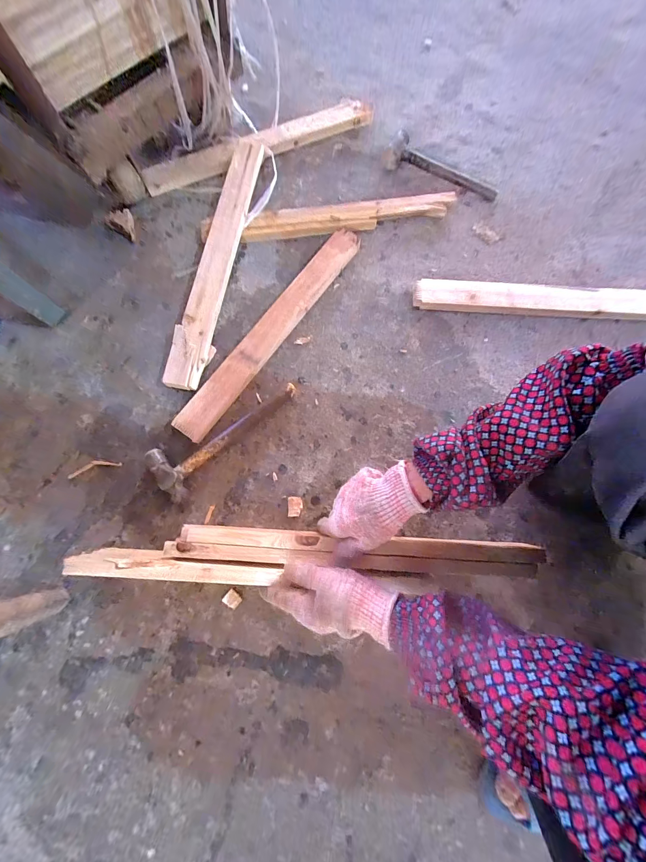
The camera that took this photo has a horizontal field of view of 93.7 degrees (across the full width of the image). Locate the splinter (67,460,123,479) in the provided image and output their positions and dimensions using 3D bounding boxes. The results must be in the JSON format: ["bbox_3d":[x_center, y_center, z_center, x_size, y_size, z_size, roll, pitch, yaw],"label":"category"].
[{"bbox_3d":[-0.359,0.055,0.475,0.081,0.004,0.019,-14,76,-5],"label":"splinter"}]

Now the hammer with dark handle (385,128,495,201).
[{"bbox_3d":[0.240,-0.535,0.607,0.247,0.045,0.051,20,76,4],"label":"hammer with dark handle"}]

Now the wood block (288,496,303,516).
[{"bbox_3d":[-0.041,0.113,0.451,0.022,0.005,0.028,0,75,-2],"label":"wood block"}]

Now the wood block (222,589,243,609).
[{"bbox_3d":[-0.129,0.240,0.432,0.023,0.005,0.020,40,78,9],"label":"wood block"}]

